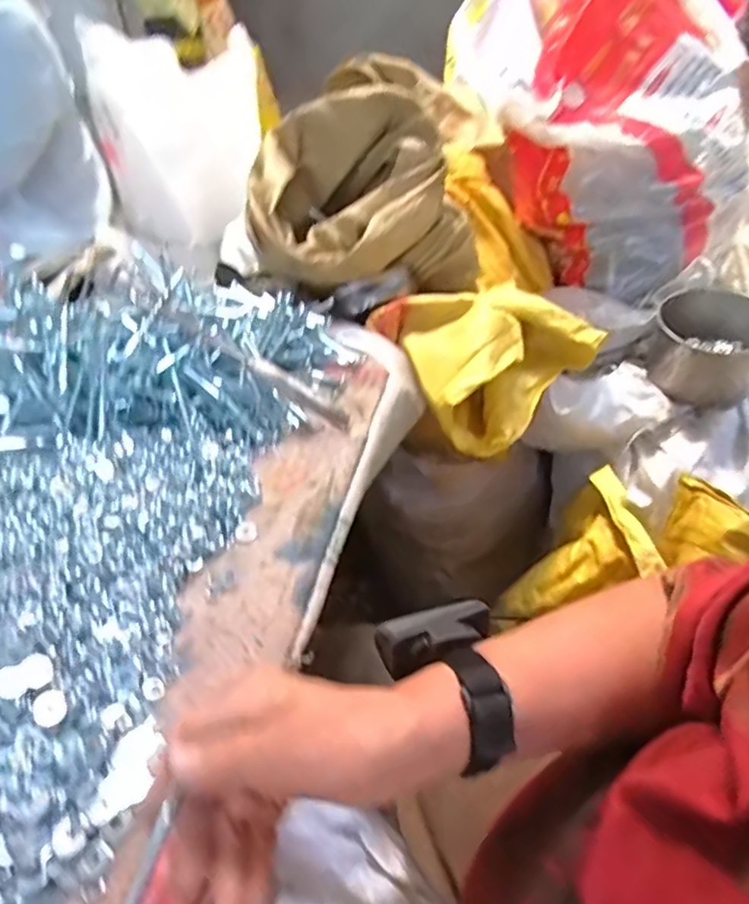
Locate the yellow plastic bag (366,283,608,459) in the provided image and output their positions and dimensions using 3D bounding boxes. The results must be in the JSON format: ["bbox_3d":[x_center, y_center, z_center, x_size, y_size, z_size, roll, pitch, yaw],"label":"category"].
[{"bbox_3d":[0.135,-0.117,0.689,0.226,0.117,0.178,-28,48,-19],"label":"yellow plastic bag"}]

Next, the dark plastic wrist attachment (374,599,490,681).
[{"bbox_3d":[0.039,0.113,0.365,0.074,0.026,0.033,-16,46,-9],"label":"dark plastic wrist attachment"}]

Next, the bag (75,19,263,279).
[{"bbox_3d":[-0.401,-0.636,1.246,0.276,0.383,0.303,-32,50,-23],"label":"bag"}]

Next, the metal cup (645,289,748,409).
[{"bbox_3d":[0.431,-0.139,0.771,0.129,0.094,0.123,-4,45,4],"label":"metal cup"}]

